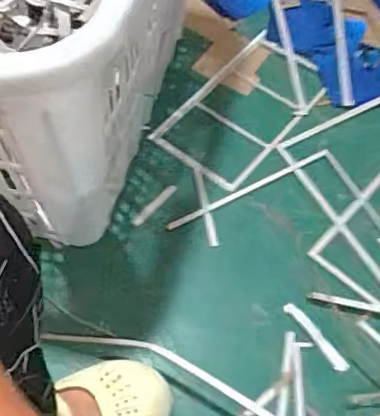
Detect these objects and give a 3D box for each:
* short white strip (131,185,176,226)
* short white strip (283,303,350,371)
[{"bbox_3d":[-0.052,-0.006,0.823,0.014,0.004,0.083,39,67,21],"label":"short white strip"},{"bbox_3d":[0.161,0.164,0.733,0.018,0.004,0.107,-33,64,-18],"label":"short white strip"}]

